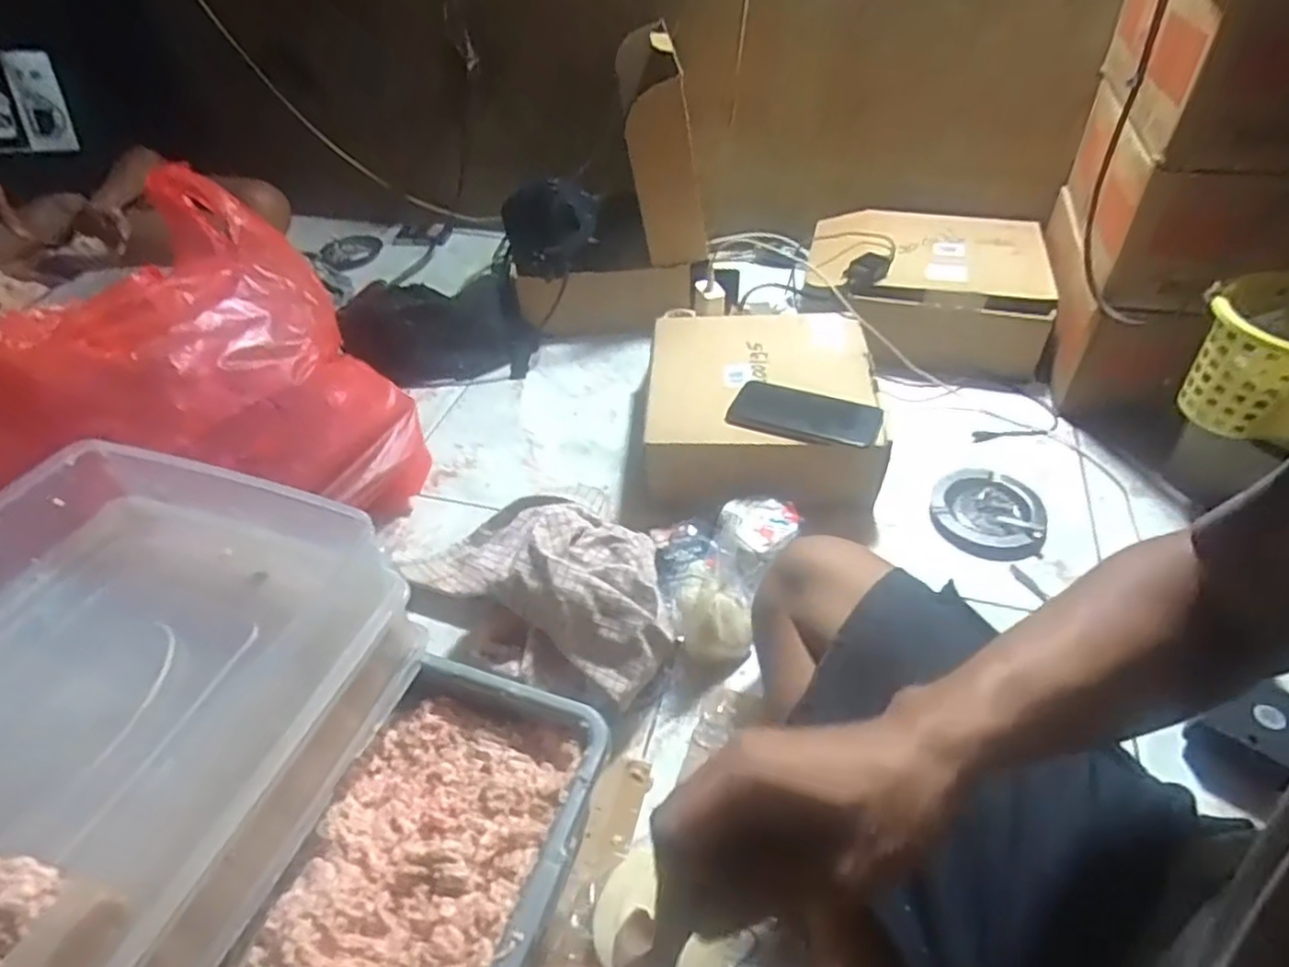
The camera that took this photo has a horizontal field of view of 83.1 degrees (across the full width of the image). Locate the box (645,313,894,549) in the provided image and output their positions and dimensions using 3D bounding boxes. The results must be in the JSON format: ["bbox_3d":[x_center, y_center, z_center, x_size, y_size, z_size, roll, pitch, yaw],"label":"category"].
[{"bbox_3d":[0.140,-0.084,0.868,0.256,0.118,0.270,3,44,7],"label":"box"}]

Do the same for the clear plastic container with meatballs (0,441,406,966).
[{"bbox_3d":[-0.368,0.151,0.454,0.302,0.111,0.359,13,47,17],"label":"clear plastic container with meatballs"}]

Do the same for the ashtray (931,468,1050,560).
[{"bbox_3d":[0.378,0.032,0.800,0.101,0.030,0.117,-12,45,-8],"label":"ashtray"}]

